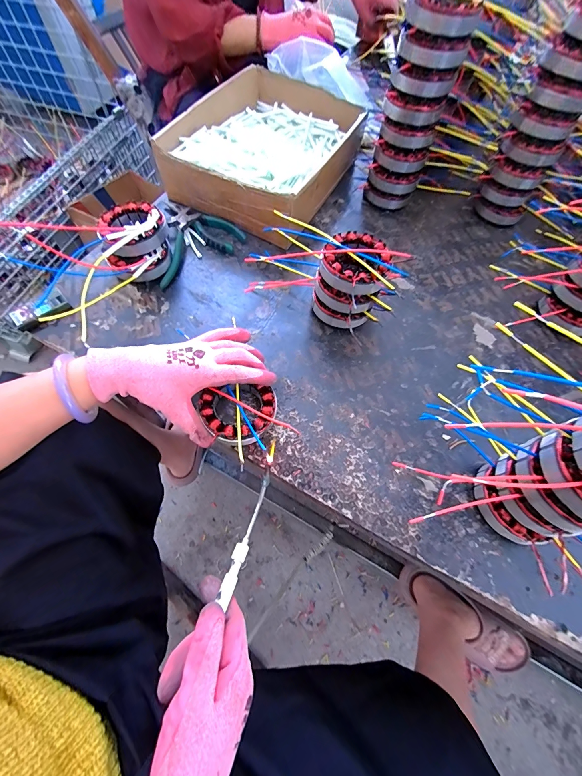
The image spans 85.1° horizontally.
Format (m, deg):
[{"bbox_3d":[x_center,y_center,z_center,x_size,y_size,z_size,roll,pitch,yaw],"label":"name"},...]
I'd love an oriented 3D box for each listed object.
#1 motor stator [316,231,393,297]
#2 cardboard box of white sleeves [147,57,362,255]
[{"bbox_3d":[0.080,-0.157,0.388,0.080,0.030,0.092,22,64,7],"label":"motor stator"},{"bbox_3d":[-0.034,-0.414,0.553,0.243,0.090,0.330,27,65,10],"label":"cardboard box of white sleeves"}]

